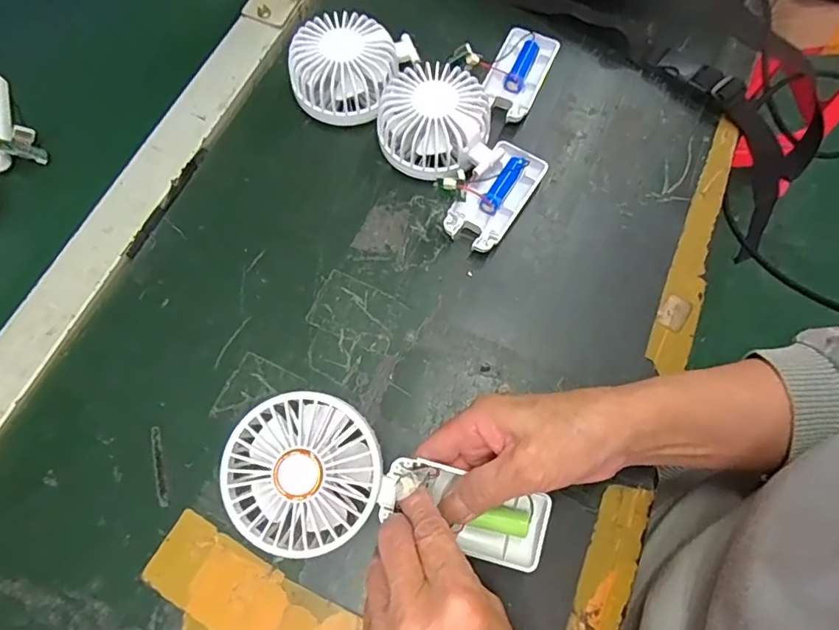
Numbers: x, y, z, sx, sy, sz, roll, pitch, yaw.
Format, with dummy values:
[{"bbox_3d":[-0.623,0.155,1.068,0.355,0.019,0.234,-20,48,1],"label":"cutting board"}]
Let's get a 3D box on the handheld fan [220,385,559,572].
[{"bbox_3d":[-0.018,0.104,0.294,0.185,0.028,0.081,18,70,-5],"label":"handheld fan"}]

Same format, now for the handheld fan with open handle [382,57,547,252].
[{"bbox_3d":[0.026,-0.131,0.397,0.147,0.048,0.091,43,74,13],"label":"handheld fan with open handle"}]

